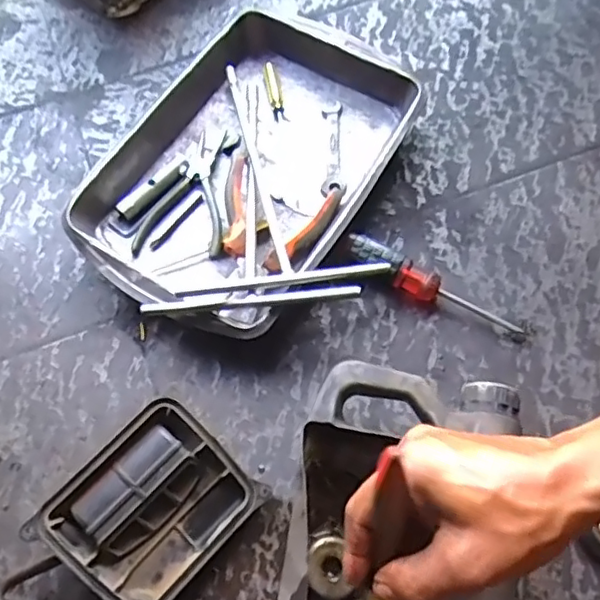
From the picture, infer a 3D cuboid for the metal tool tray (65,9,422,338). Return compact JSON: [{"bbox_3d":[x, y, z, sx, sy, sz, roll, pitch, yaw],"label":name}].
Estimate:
[{"bbox_3d":[-0.050,-0.144,0.628,0.257,0.053,0.368,29,72,14],"label":"metal tool tray"}]

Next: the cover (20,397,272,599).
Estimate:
[{"bbox_3d":[-0.120,0.172,0.497,0.119,0.056,0.144,40,75,17],"label":"cover"}]

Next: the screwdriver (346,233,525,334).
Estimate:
[{"bbox_3d":[0.124,-0.011,0.572,0.176,0.026,0.026,30,72,7],"label":"screwdriver"}]

